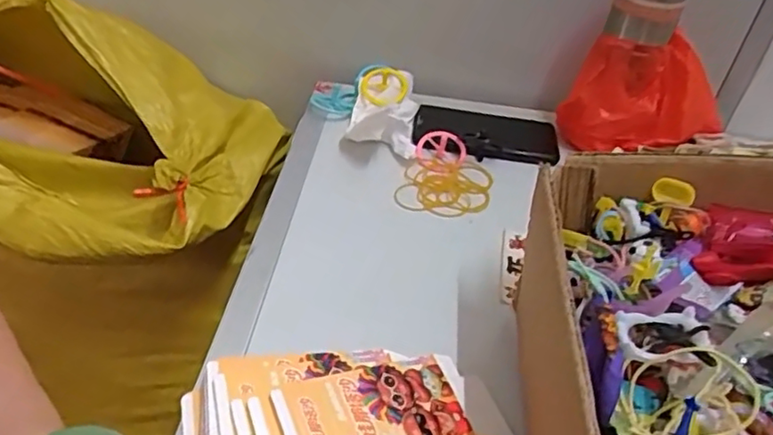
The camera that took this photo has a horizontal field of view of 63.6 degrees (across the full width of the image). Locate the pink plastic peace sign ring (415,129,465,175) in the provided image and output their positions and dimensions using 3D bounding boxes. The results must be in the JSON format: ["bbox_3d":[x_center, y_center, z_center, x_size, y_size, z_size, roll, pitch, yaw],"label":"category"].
[{"bbox_3d":[0.055,-0.065,0.643,0.051,0.010,0.057,16,57,-1],"label":"pink plastic peace sign ring"}]

